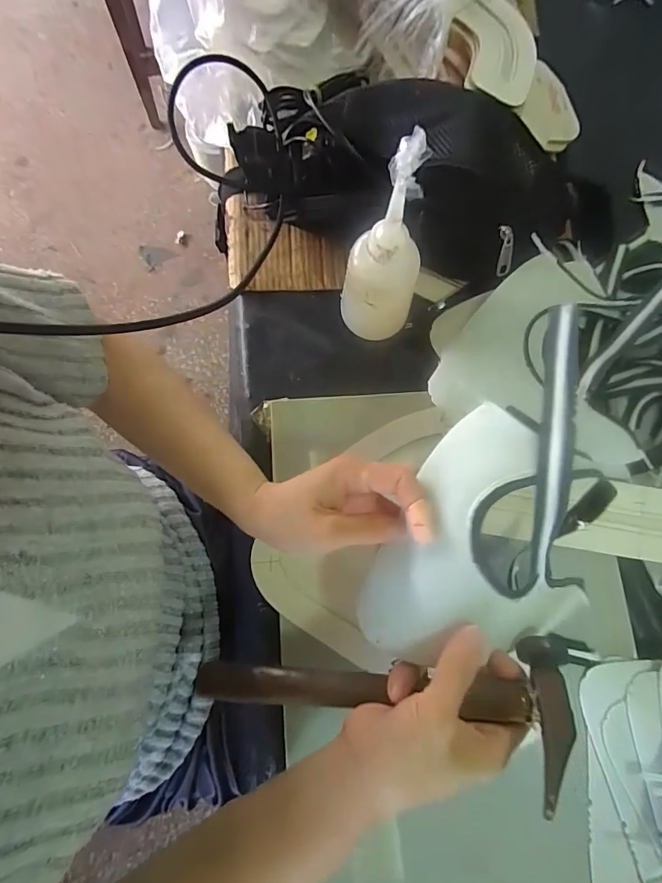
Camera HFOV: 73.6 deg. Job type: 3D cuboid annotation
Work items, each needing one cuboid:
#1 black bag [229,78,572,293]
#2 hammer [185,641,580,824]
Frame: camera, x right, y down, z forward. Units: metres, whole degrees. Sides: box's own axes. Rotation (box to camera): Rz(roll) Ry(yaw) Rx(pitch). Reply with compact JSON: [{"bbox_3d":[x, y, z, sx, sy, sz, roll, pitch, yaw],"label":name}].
[{"bbox_3d":[0.077,-0.242,0.414,0.308,0.081,0.151,15,77,3],"label":"black bag"},{"bbox_3d":[0.024,0.174,0.292,0.245,0.027,0.086,-5,39,16],"label":"hammer"}]

